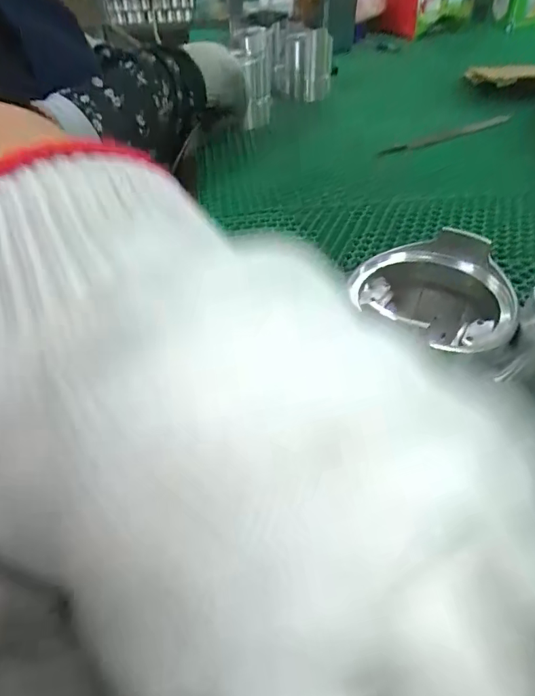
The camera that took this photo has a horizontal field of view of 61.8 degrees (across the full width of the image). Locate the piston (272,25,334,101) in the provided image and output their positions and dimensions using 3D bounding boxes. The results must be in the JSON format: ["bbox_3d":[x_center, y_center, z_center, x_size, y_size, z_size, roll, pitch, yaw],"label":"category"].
[{"bbox_3d":[0.057,-0.472,0.742,0.096,0.090,0.096,3,46,3],"label":"piston"}]

